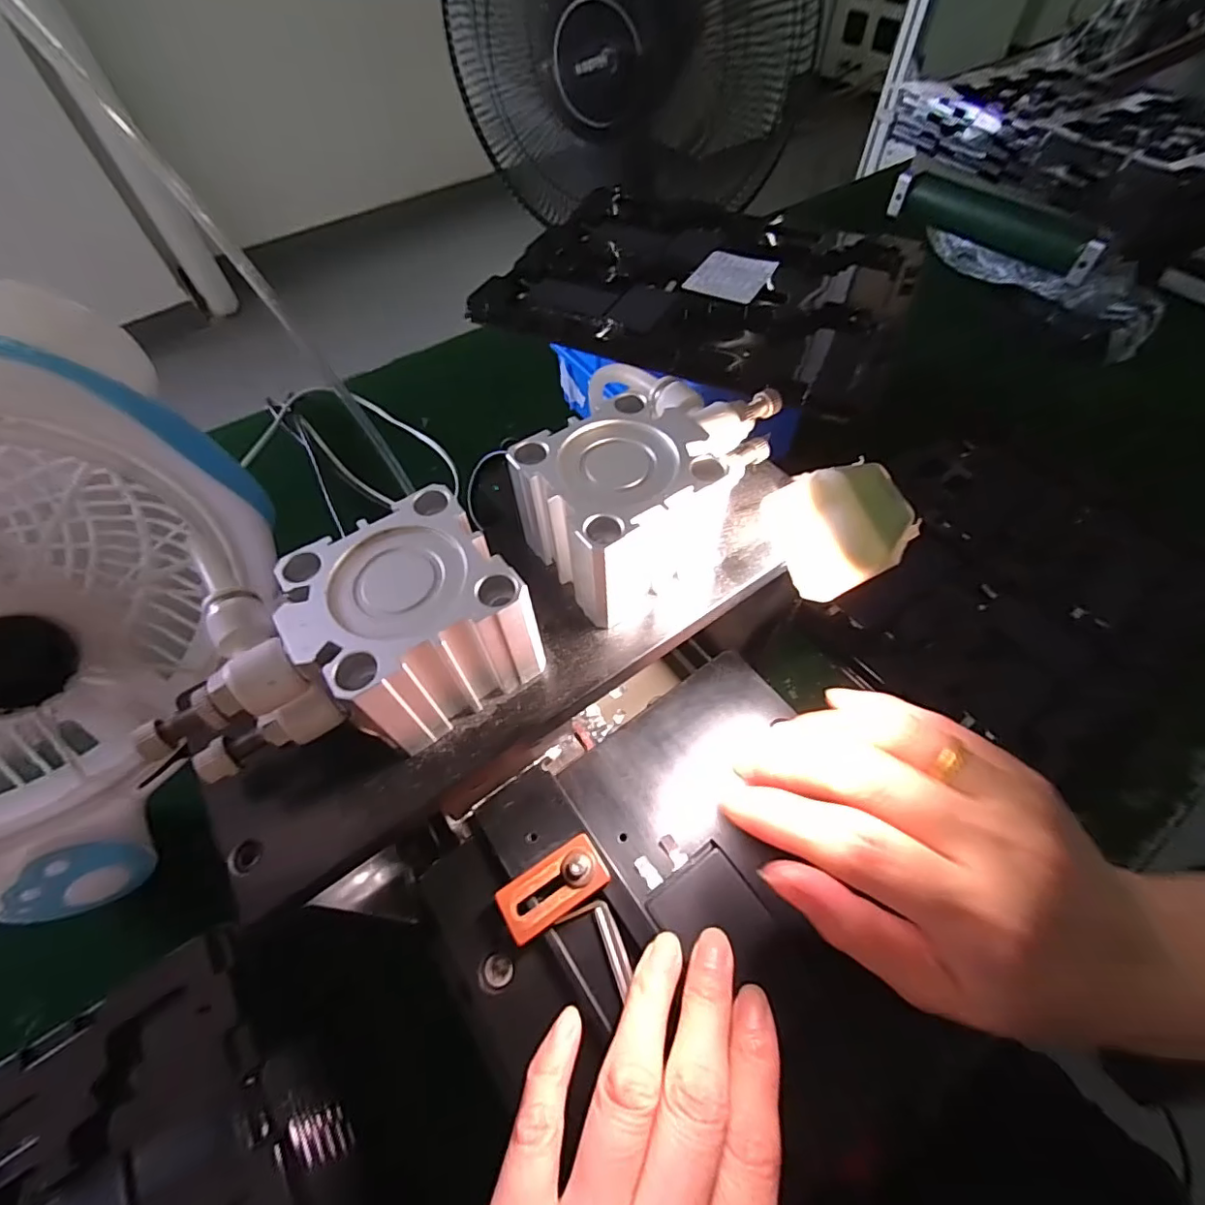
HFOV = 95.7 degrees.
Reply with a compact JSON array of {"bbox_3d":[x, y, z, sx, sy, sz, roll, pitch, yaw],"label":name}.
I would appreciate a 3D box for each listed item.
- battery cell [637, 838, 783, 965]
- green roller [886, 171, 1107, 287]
[{"bbox_3d":[0.037,0.110,0.203,0.036,0.010,0.048,-31,62,-17],"label":"battery cell"},{"bbox_3d":[0.407,-0.396,0.570,0.035,0.046,0.215,-35,63,-19],"label":"green roller"}]

